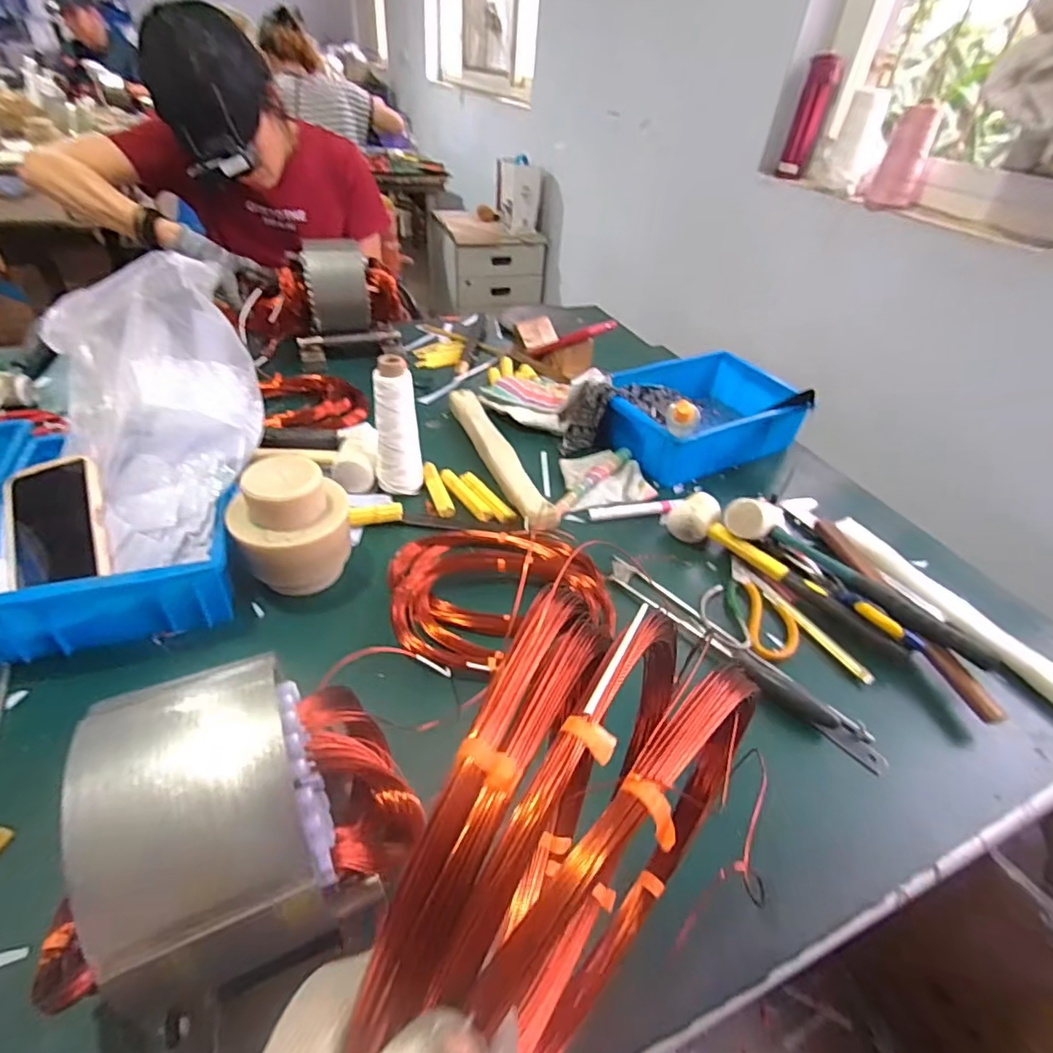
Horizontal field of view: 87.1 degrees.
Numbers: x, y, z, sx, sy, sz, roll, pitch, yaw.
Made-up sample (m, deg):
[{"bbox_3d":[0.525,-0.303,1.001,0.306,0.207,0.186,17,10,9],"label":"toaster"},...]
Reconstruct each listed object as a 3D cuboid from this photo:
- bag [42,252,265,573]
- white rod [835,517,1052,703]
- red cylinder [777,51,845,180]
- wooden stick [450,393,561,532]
[{"bbox_3d":[-0.354,-0.124,0.535,0.172,0.215,0.228,-18,46,-26],"label":"bag"},{"bbox_3d":[0.468,0.089,0.619,0.041,0.023,0.299,-15,44,-22],"label":"white rod"},{"bbox_3d":[0.640,-0.919,1.265,0.069,0.231,0.067,19,42,15],"label":"red cylinder"},{"bbox_3d":[-0.045,-0.106,0.786,0.045,0.038,0.350,-12,43,-20],"label":"wooden stick"}]

